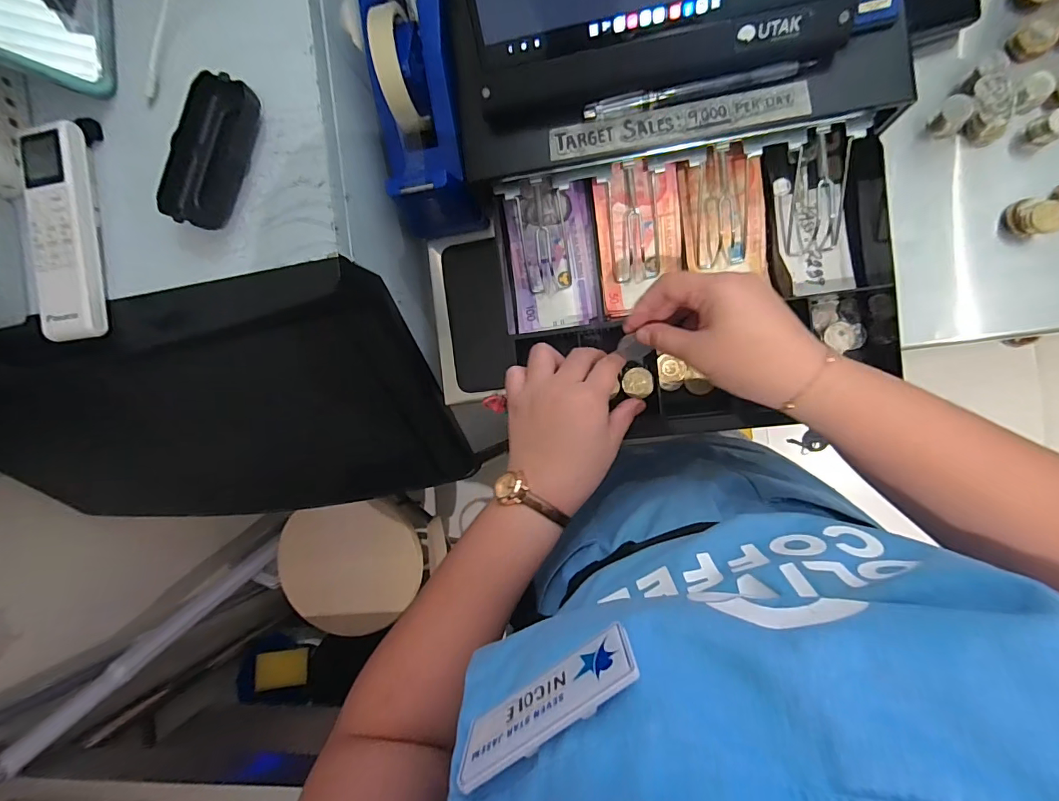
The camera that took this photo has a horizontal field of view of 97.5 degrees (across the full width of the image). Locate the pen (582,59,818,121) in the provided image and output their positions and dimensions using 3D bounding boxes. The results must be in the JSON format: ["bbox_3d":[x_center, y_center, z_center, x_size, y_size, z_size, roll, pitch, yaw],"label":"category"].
[{"bbox_3d":[0.123,-0.231,0.344,0.162,0.010,0.009,-7,90,9],"label":"pen"}]

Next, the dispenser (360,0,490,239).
[{"bbox_3d":[-0.096,-0.256,0.405,0.085,0.088,0.212,-4,108,9],"label":"dispenser"}]

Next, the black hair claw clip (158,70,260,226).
[{"bbox_3d":[-0.252,-0.193,0.365,0.058,0.024,0.110,23,94,8],"label":"black hair claw clip"}]

